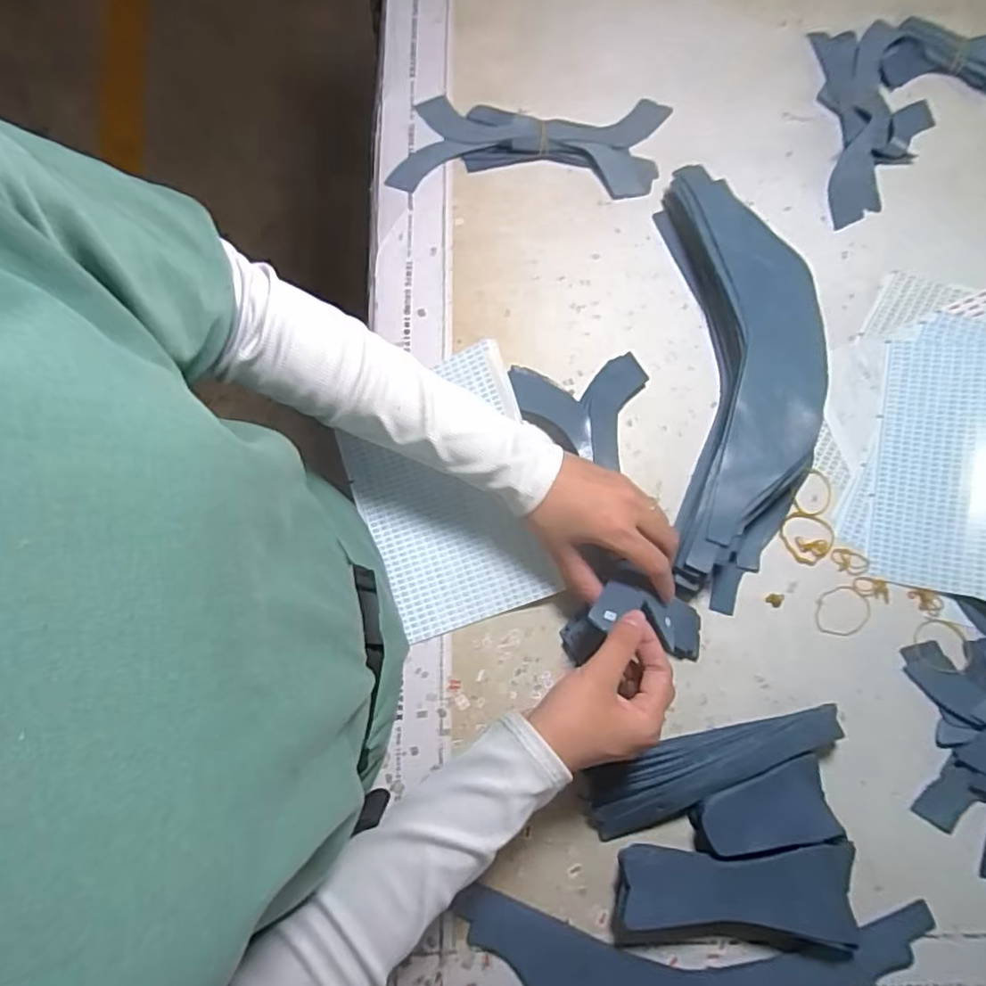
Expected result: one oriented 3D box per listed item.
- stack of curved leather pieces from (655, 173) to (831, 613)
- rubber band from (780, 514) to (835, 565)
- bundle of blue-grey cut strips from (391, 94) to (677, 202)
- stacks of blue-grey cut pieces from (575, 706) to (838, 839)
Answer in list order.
[{"bbox_3d":[0.194,-0.093,0.491,0.109,0.058,0.356,1,77,-1],"label":"stack of curved leather pieces"},{"bbox_3d":[0.251,0.035,0.495,0.039,0.004,0.040,0,77,-1],"label":"rubber band"},{"bbox_3d":[0.033,-0.312,0.551,0.237,0.015,0.092,1,77,-1],"label":"bundle of blue-grey cut strips"},{"bbox_3d":[0.156,0.193,0.444,0.183,0.027,0.045,-22,79,-6],"label":"stacks of blue-grey cut pieces"}]

